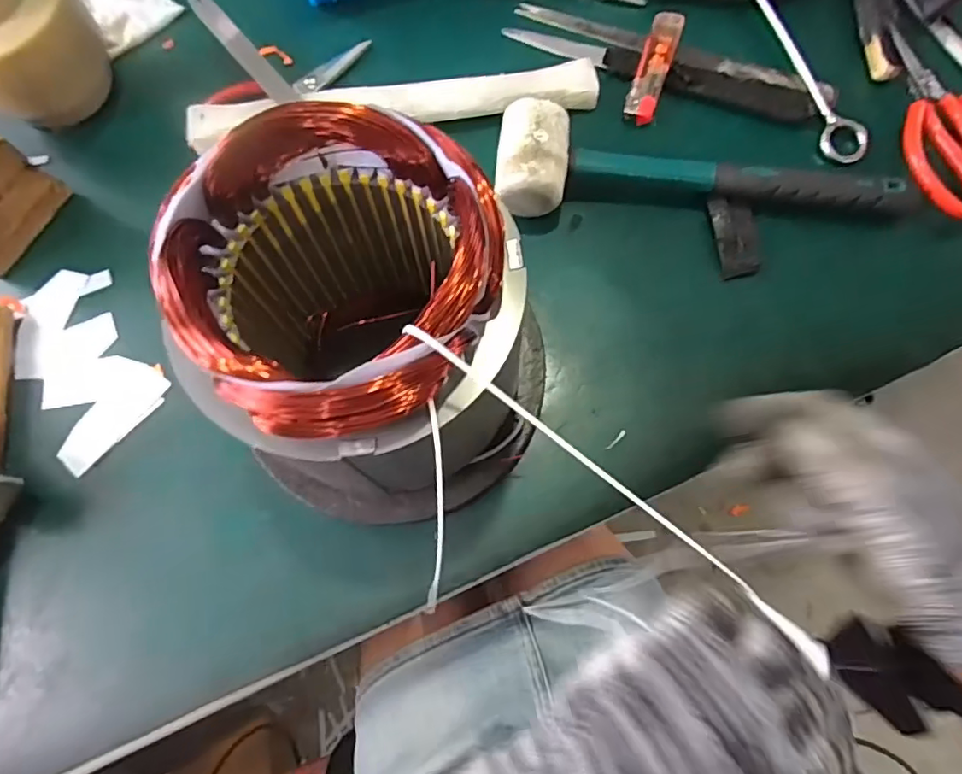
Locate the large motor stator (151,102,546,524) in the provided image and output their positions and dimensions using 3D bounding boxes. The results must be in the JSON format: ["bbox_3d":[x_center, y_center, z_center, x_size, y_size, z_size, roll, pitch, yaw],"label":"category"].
[{"bbox_3d":[-0.046,-0.023,0.301,0.161,0.178,0.140,25,76,8],"label":"large motor stator"}]

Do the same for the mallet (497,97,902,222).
[{"bbox_3d":[0.150,-0.154,0.402,0.274,0.051,0.069,0,74,1],"label":"mallet"}]

